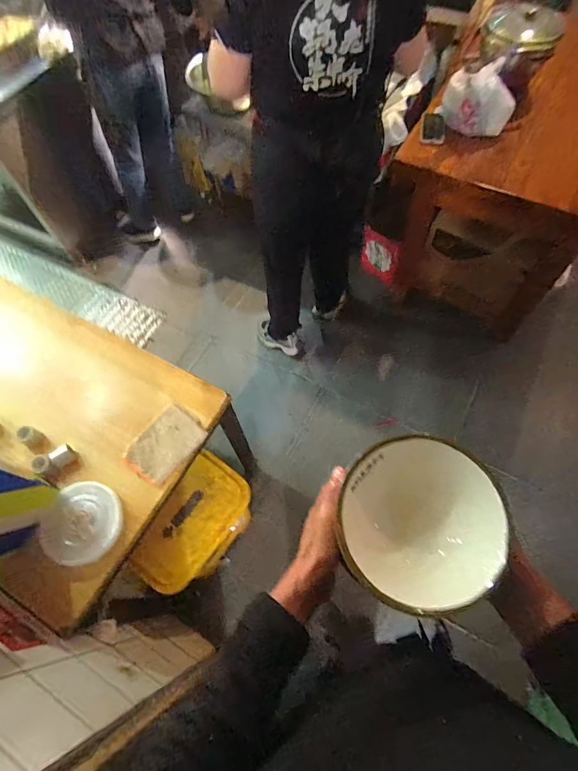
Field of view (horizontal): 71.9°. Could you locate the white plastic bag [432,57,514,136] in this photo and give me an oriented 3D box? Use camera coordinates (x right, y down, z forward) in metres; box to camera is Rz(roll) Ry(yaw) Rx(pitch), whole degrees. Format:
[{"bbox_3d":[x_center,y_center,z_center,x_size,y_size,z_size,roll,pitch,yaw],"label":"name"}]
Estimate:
[{"bbox_3d":[0.616,-0.921,1.285,0.249,0.173,0.170,19,66,11],"label":"white plastic bag"}]

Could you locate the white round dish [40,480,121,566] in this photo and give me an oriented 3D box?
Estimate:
[{"bbox_3d":[-0.442,0.295,0.858,0.150,0.012,0.160,31,65,-9],"label":"white round dish"}]

